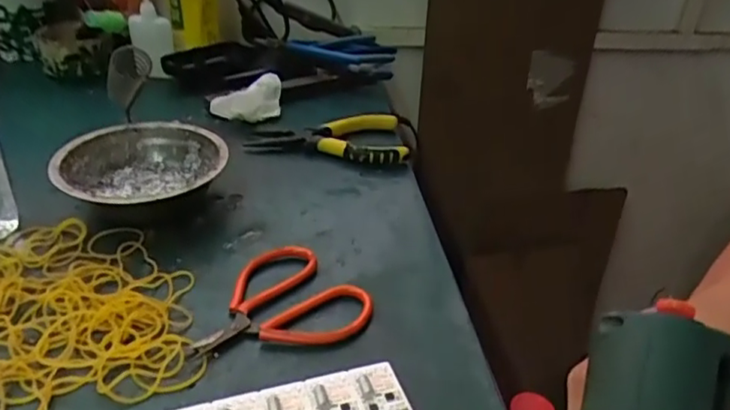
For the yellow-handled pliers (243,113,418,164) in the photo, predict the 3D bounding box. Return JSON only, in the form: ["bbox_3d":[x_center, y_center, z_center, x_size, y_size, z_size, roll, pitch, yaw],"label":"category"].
[{"bbox_3d":[-0.029,-0.062,0.541,0.146,0.035,0.058,3,32,-3],"label":"yellow-handled pliers"}]

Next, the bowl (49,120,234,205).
[{"bbox_3d":[-0.174,-0.020,0.465,0.122,0.042,0.122,0,32,-7],"label":"bowl"}]

